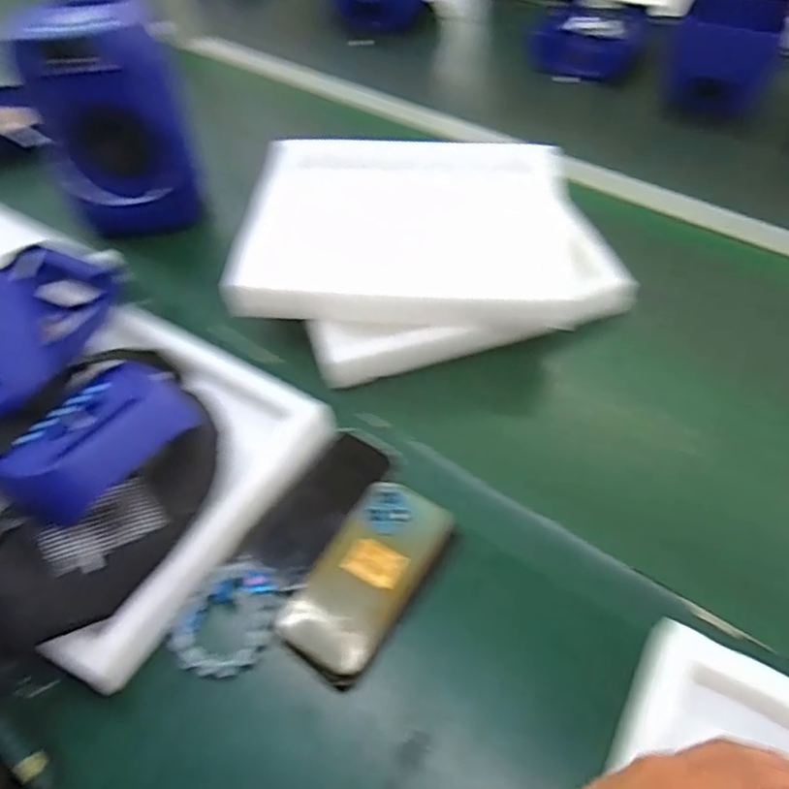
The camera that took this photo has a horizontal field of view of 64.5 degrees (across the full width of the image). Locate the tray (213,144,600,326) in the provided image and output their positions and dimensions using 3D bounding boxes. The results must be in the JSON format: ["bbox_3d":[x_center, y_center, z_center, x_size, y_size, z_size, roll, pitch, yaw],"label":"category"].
[{"bbox_3d":[0.019,-0.194,0.719,0.377,0.045,0.262,0,52,0],"label":"tray"}]

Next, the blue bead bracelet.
[{"bbox_3d":[-0.131,0.177,0.502,0.074,0.018,0.094,23,56,17],"label":"blue bead bracelet"}]

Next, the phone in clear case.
[{"bbox_3d":[-0.022,0.148,0.519,0.083,0.013,0.164,27,60,17],"label":"phone in clear case"}]

